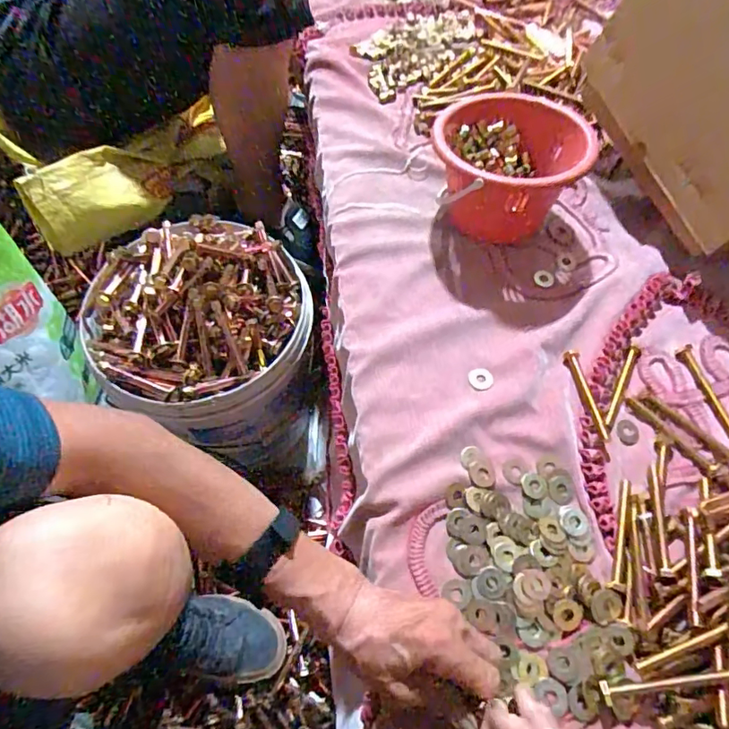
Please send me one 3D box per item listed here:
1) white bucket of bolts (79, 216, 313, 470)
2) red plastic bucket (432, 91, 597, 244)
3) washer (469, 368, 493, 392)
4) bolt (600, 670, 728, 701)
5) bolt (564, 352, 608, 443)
[{"bbox_3d":[-0.219,-0.030,0.777,0.260,0.332,0.266,1,62,-2],"label":"white bucket of bolts"},{"bbox_3d":[0.166,-0.238,0.602,0.163,0.106,0.168,0,63,-1],"label":"red plastic bucket"},{"bbox_3d":[0.123,0.016,0.533,0.025,0.004,0.026,-11,63,12],"label":"washer"},{"bbox_3d":[0.238,0.246,0.391,0.105,0.017,0.013,-16,62,12],"label":"bolt"},{"bbox_3d":[0.233,0.031,0.525,0.016,0.008,0.104,-9,63,-5],"label":"bolt"}]

